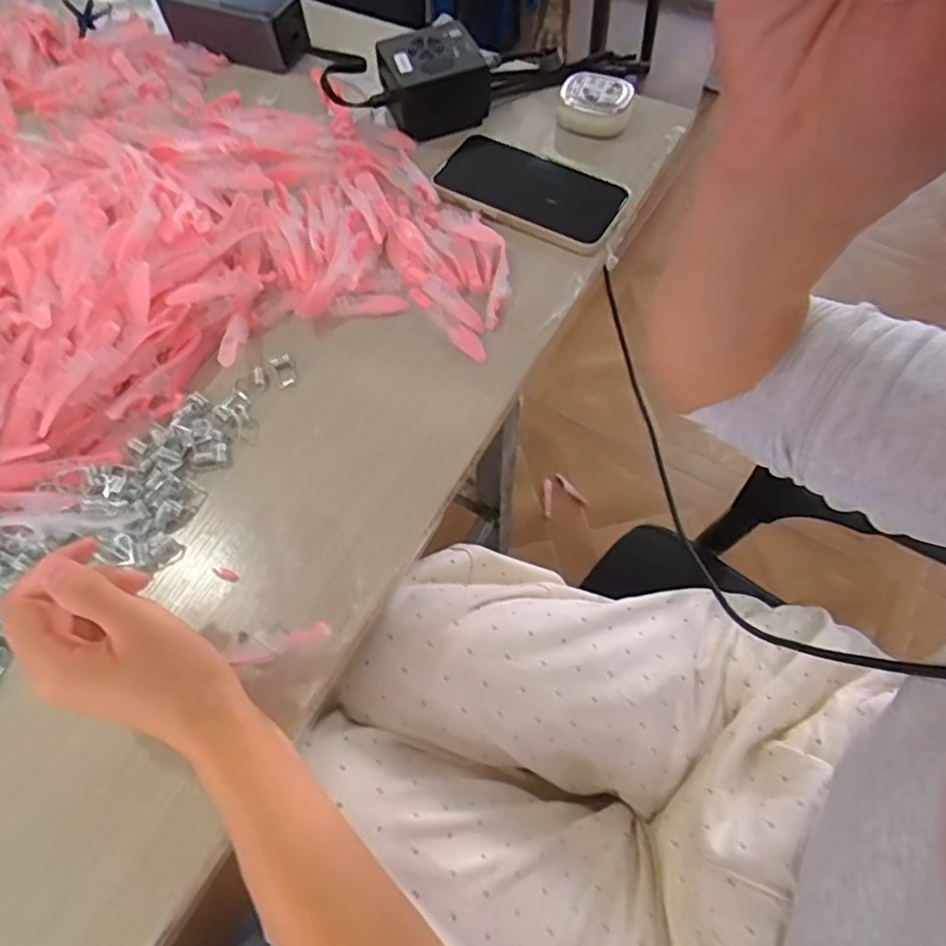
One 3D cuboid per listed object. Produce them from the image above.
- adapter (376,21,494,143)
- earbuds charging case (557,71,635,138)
[{"bbox_3d":[-0.032,-0.326,0.527,0.079,0.054,0.070,-25,65,-11],"label":"adapter"},{"bbox_3d":[0.101,-0.304,0.526,0.058,0.035,0.034,7,63,5],"label":"earbuds charging case"}]

